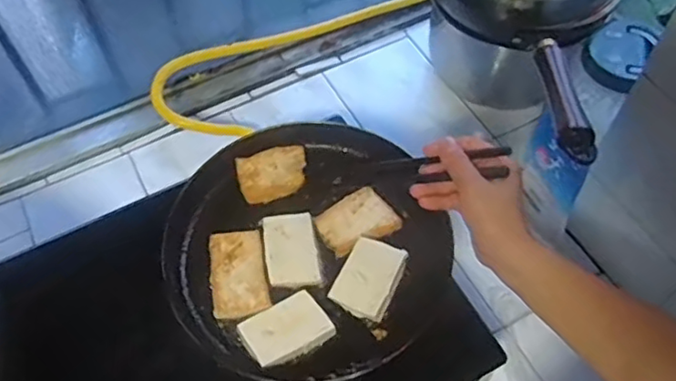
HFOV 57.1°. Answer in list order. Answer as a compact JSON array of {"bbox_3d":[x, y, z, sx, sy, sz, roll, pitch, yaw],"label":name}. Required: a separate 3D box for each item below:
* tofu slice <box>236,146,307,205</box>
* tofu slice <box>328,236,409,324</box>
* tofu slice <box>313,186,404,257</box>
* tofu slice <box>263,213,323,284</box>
[{"bbox_3d":[-0.070,-0.019,0.682,0.076,0.013,0.057,-19,60,-10],"label":"tofu slice"},{"bbox_3d":[0.031,0.085,0.616,0.054,0.014,0.077,22,62,14],"label":"tofu slice"},{"bbox_3d":[0.020,0.031,0.655,0.078,0.015,0.057,-24,61,-13],"label":"tofu slice"},{"bbox_3d":[-0.047,0.060,0.638,0.053,0.010,0.078,-9,59,-4],"label":"tofu slice"}]

